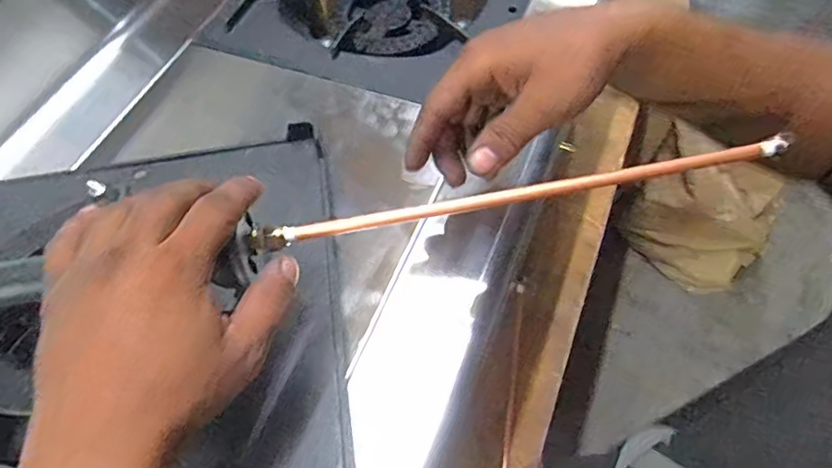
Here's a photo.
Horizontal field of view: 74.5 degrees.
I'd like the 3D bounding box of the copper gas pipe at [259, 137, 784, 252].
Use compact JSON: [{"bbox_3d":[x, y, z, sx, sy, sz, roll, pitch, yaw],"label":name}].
[{"bbox_3d":[0.059,-0.022,0.310,0.300,0.010,0.011,-9,58,-2],"label":"copper gas pipe"}]

